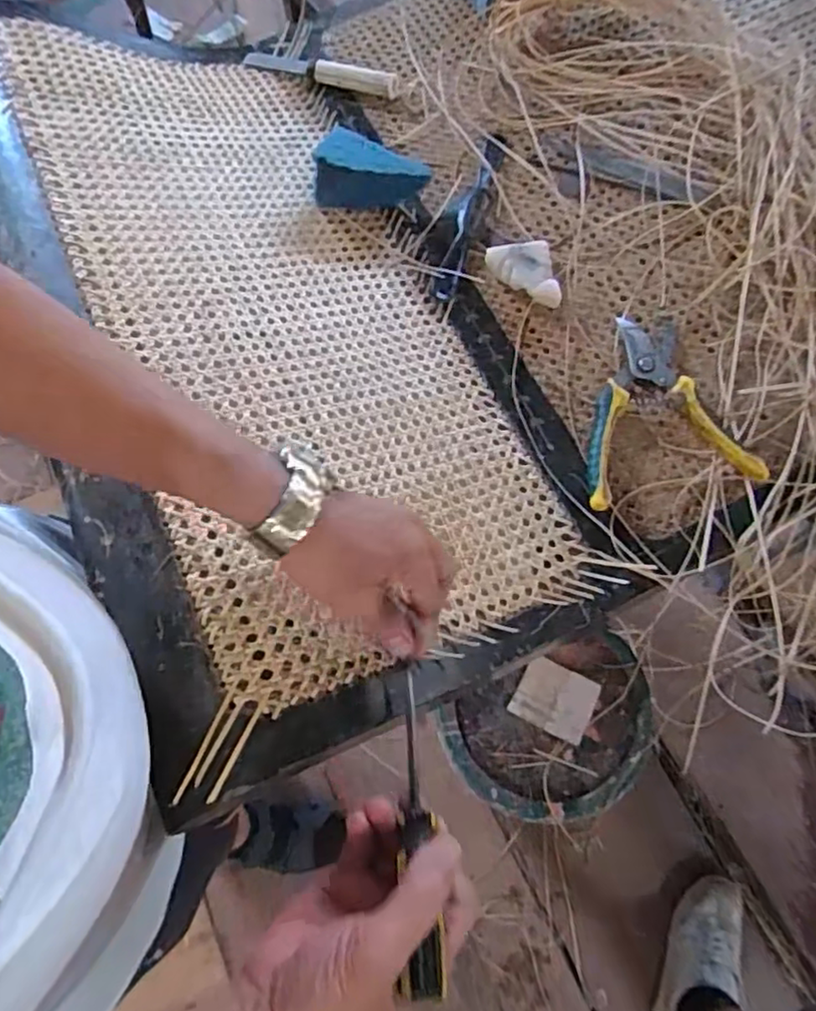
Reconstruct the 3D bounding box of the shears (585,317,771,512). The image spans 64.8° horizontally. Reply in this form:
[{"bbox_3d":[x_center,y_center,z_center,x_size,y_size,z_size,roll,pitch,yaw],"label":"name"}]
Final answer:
[{"bbox_3d":[0.210,-0.089,0.560,0.136,0.027,0.173,-8,69,-2],"label":"shears"}]

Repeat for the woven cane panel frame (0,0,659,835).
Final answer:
[{"bbox_3d":[-0.131,-0.168,0.557,0.375,0.049,0.708,-18,70,-31],"label":"woven cane panel frame"}]

